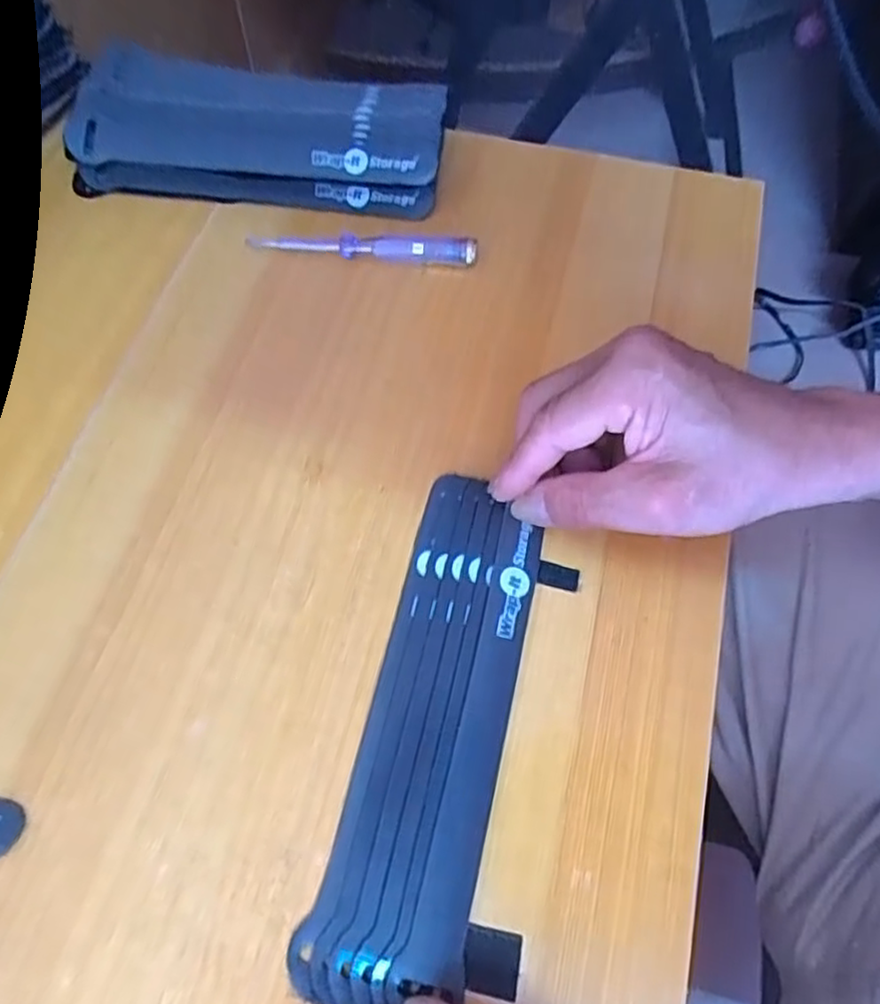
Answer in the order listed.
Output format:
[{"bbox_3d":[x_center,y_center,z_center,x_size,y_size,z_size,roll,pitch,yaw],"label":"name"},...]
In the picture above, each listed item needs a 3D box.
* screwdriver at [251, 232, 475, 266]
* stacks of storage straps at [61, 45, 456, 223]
[{"bbox_3d":[-0.041,-0.136,0.367,0.119,0.009,0.013,5,65,3],"label":"screwdriver"},{"bbox_3d":[-0.098,-0.210,0.390,0.203,0.034,0.082,5,65,3],"label":"stacks of storage straps"}]

